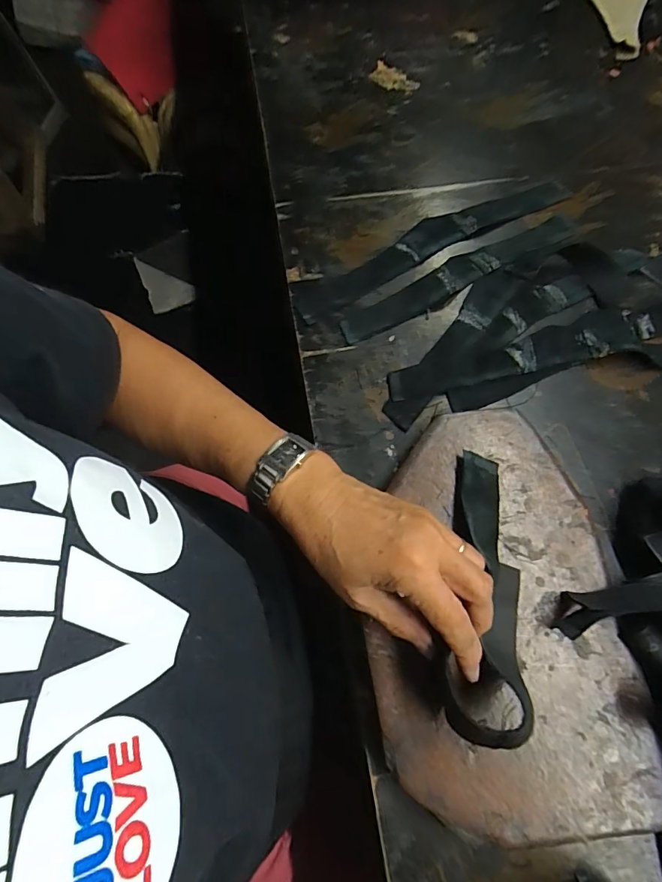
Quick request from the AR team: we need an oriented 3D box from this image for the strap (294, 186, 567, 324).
[{"bbox_3d":[0.097,-0.193,0.425,0.292,0.007,0.047,-27,70,-9],"label":"strap"}]

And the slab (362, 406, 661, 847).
[{"bbox_3d":[0.106,0.110,0.306,0.168,0.025,0.266,-8,69,-3],"label":"slab"}]

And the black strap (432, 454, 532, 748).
[{"bbox_3d":[0.100,0.094,0.295,0.057,0.032,0.179,4,65,3],"label":"black strap"}]

